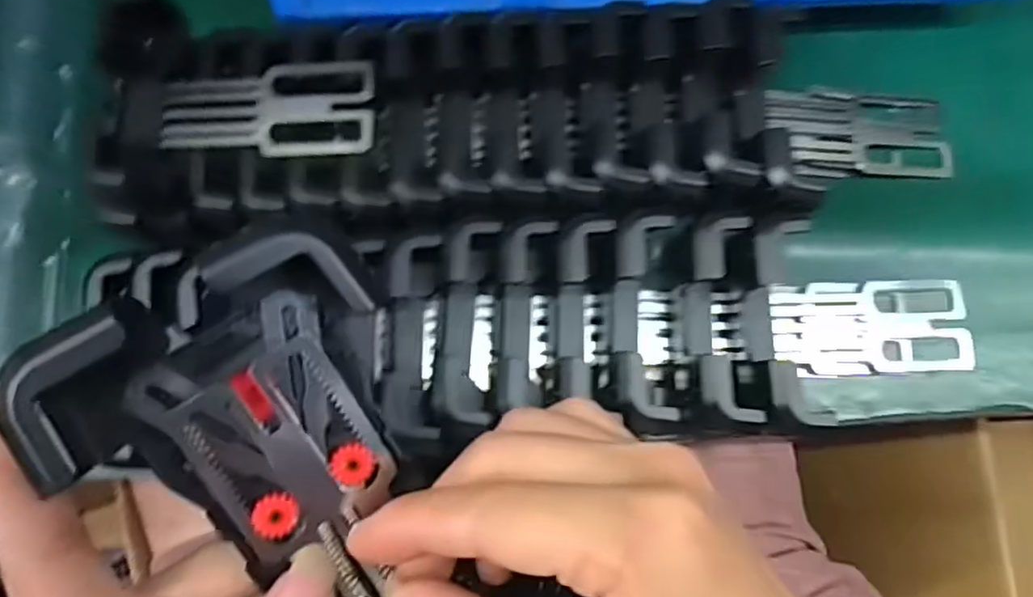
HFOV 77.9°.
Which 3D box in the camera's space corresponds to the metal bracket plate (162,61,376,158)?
[{"bbox_3d":[-0.115,-0.086,0.290,0.100,0.004,0.045,0,77,2],"label":"metal bracket plate"}]

